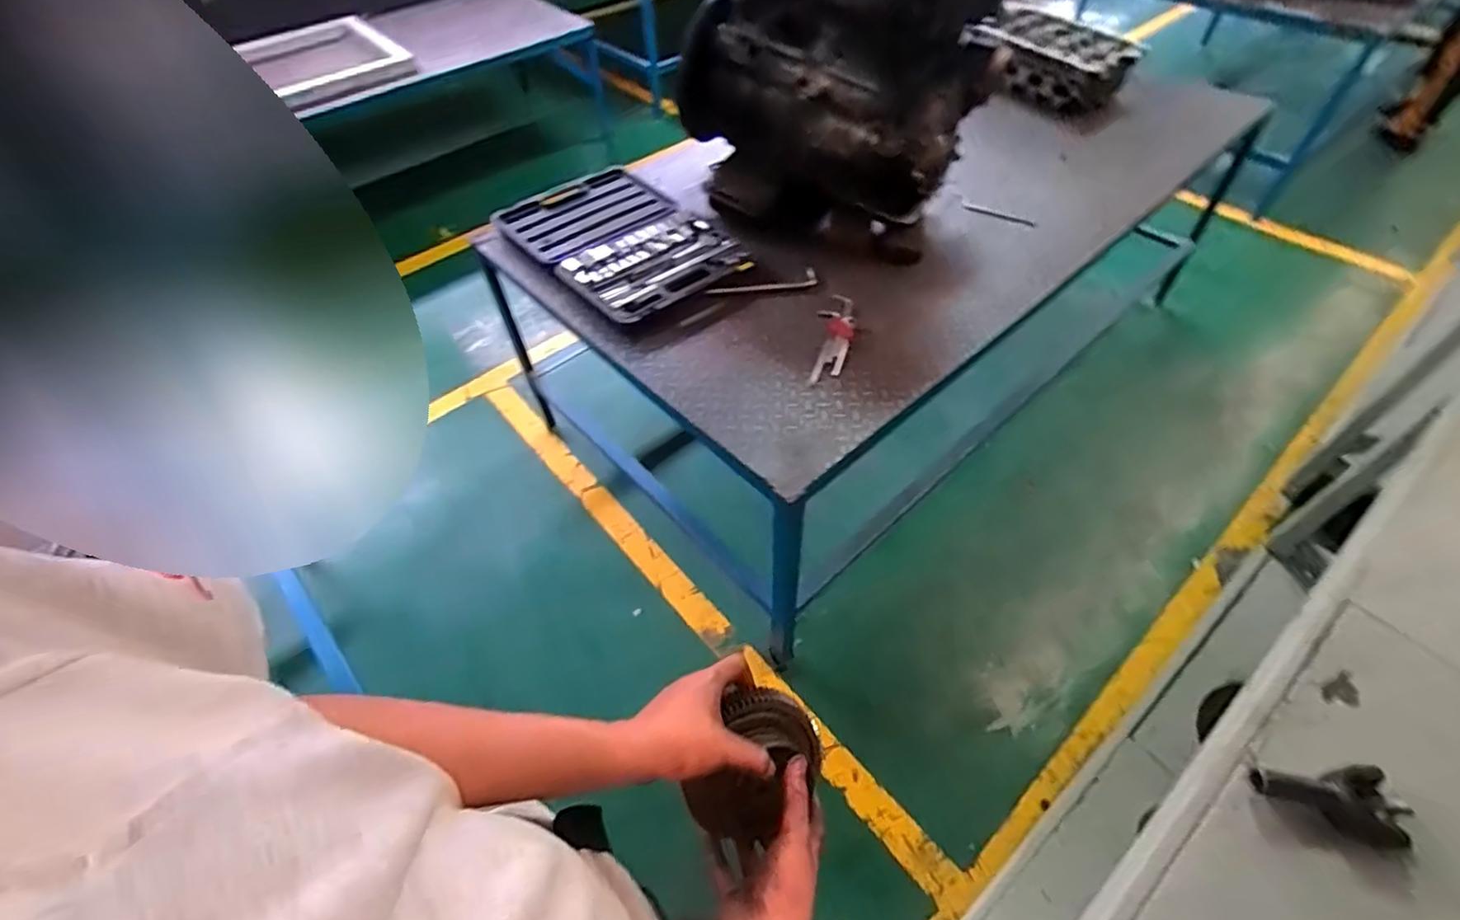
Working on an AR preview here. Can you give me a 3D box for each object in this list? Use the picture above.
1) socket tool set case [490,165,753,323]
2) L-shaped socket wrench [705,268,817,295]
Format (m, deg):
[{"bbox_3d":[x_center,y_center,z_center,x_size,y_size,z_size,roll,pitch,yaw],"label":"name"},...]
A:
[{"bbox_3d":[-0.246,-0.504,1.416,0.373,0.051,0.545,-34,55,-22],"label":"socket tool set case"},{"bbox_3d":[0.068,-0.364,1.317,0.235,0.011,0.033,-13,50,-6],"label":"L-shaped socket wrench"}]

